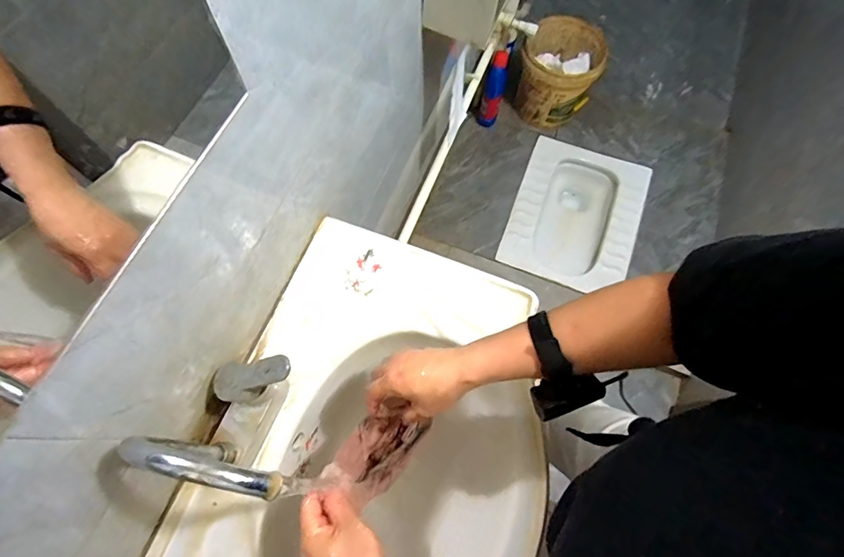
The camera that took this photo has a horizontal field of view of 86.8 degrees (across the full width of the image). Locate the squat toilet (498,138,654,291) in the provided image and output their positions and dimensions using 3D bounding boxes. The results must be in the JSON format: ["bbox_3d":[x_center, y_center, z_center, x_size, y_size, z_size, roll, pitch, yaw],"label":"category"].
[{"bbox_3d":[0.508,-0.209,1.485,0.400,0.108,0.524,22,70,6],"label":"squat toilet"}]

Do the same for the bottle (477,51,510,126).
[{"bbox_3d":[0.228,-0.600,1.428,0.066,0.242,0.056,10,46,1],"label":"bottle"}]

